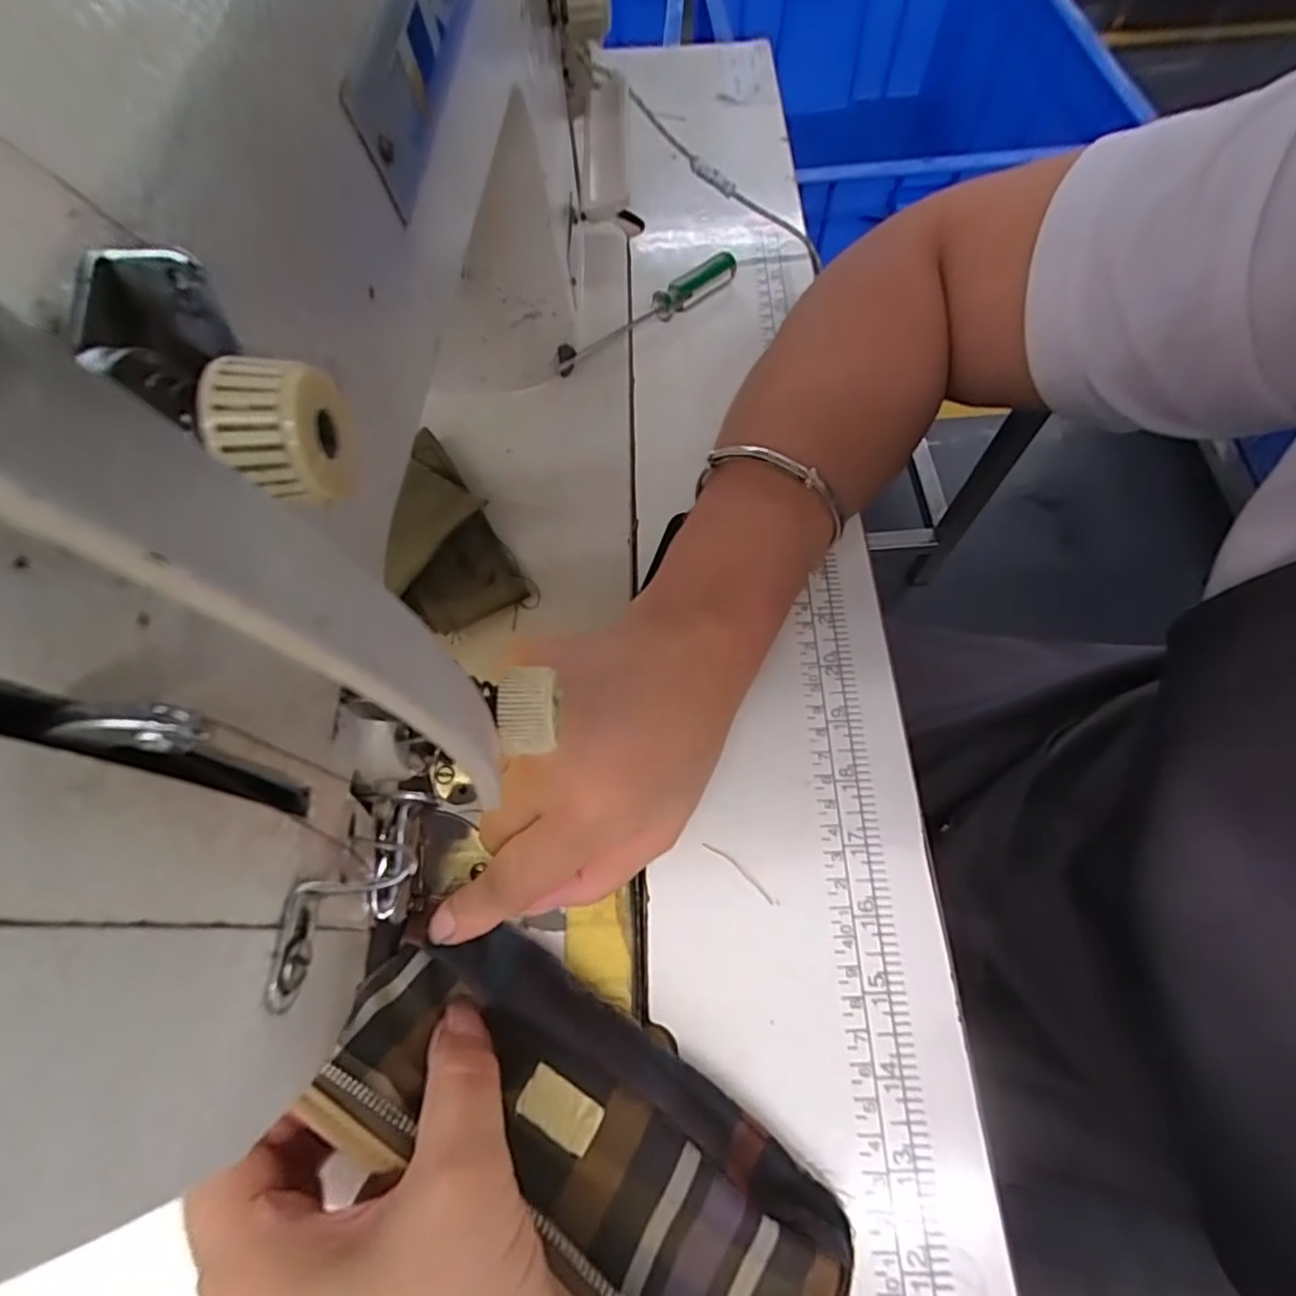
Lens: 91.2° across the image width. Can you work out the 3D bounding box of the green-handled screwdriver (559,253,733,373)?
[{"bbox_3d":[-0.001,-0.196,0.368,0.124,0.017,0.014,-33,69,-13],"label":"green-handled screwdriver"}]

